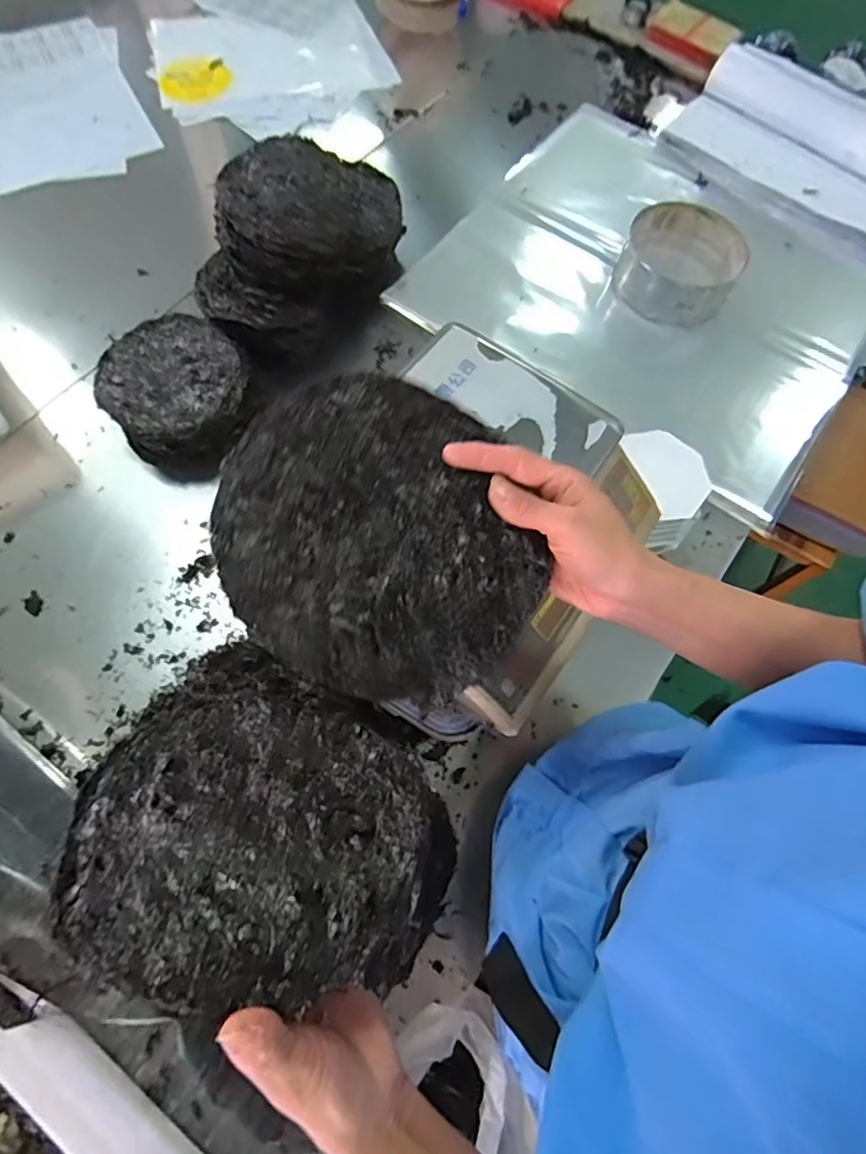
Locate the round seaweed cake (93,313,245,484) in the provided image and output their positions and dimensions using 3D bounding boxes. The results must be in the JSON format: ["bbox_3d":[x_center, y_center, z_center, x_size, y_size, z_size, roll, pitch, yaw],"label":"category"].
[{"bbox_3d":[-0.380,-0.273,0.867,0.203,0.103,0.195,1,69,-2],"label":"round seaweed cake"}]

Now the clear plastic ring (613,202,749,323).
[{"bbox_3d":[0.437,-0.559,1.028,0.193,0.096,0.206,1,69,-2],"label":"clear plastic ring"}]

